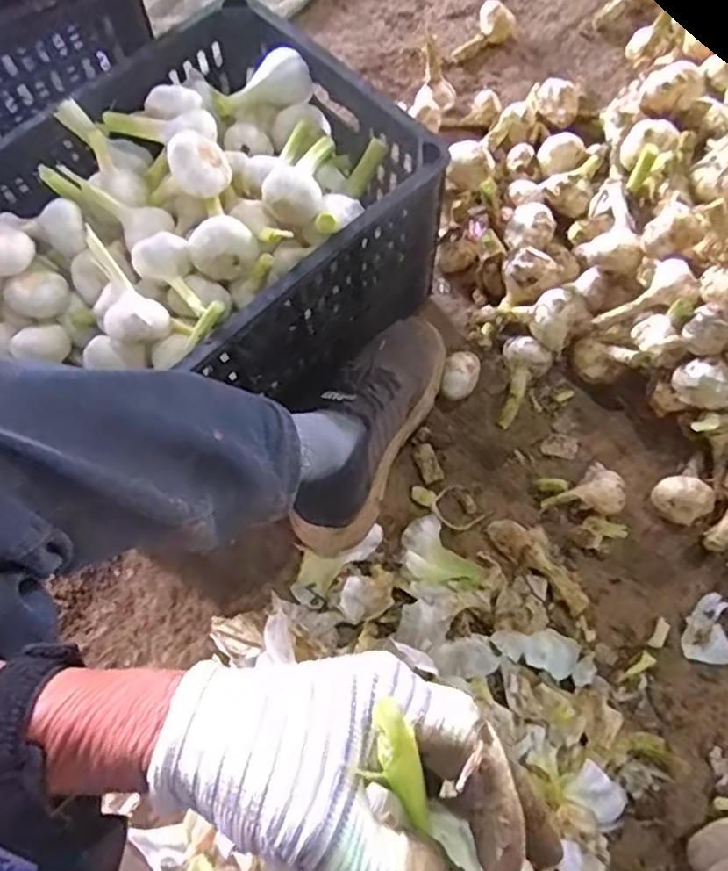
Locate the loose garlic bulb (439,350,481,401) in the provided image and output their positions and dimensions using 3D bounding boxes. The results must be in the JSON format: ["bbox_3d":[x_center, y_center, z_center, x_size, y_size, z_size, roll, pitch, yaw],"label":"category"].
[{"bbox_3d":[0.104,-0.062,0.696,0.038,0.039,0.049,15,71,4],"label":"loose garlic bulb"}]

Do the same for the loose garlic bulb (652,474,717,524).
[{"bbox_3d":[0.317,0.066,0.650,0.041,0.049,0.047,-28,73,-10],"label":"loose garlic bulb"}]

